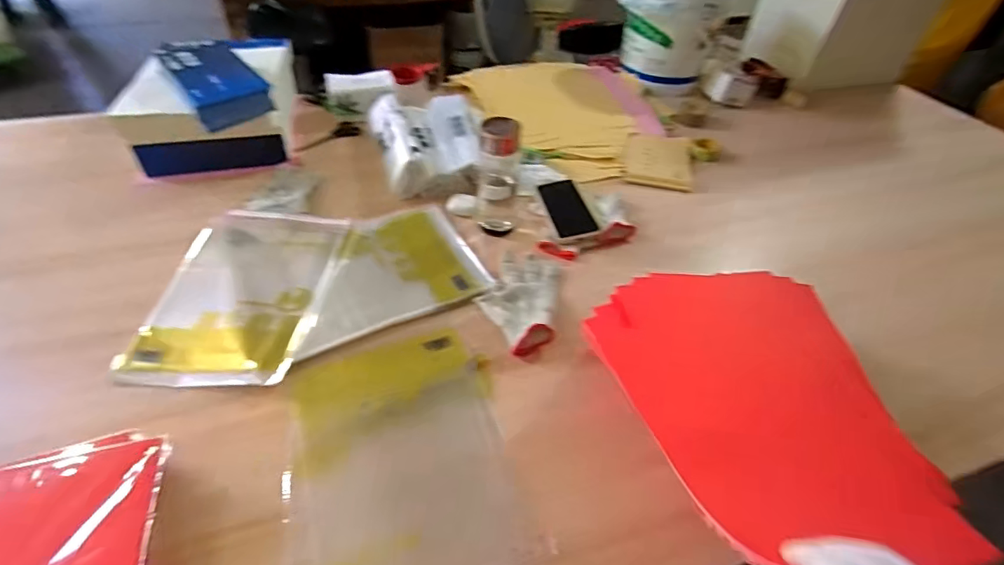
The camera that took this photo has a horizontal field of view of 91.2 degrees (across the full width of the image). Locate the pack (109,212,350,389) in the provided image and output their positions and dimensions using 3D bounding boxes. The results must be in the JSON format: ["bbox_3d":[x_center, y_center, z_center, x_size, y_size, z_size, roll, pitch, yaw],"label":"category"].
[{"bbox_3d":[-0.371,0.005,0.712,0.231,0.015,0.328,1,44,-3],"label":"pack"}]

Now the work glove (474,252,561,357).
[{"bbox_3d":[0.028,0.016,0.722,0.106,0.032,0.198,9,45,5],"label":"work glove"}]

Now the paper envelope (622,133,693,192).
[{"bbox_3d":[0.336,-0.263,1.059,0.142,0.012,0.187,7,52,15],"label":"paper envelope"}]

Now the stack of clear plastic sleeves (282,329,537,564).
[{"bbox_3d":[-0.112,0.203,0.551,0.233,0.013,0.328,-8,50,-10],"label":"stack of clear plastic sleeves"}]

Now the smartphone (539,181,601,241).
[{"bbox_3d":[0.119,-0.136,0.896,0.074,0.015,0.177,-6,45,-10],"label":"smartphone"}]

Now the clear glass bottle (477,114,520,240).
[{"bbox_3d":[-0.006,-0.170,0.799,0.062,0.178,0.052,0,44,-3],"label":"clear glass bottle"}]

